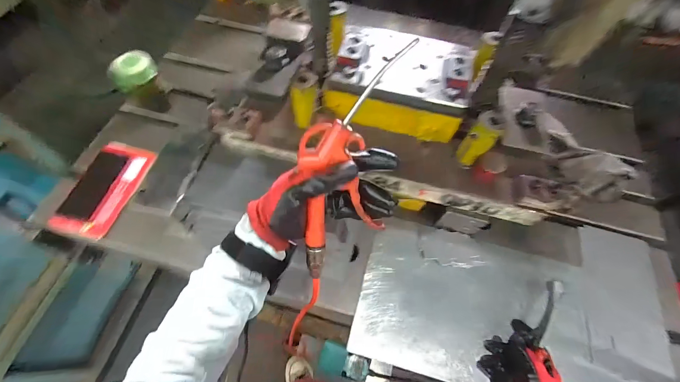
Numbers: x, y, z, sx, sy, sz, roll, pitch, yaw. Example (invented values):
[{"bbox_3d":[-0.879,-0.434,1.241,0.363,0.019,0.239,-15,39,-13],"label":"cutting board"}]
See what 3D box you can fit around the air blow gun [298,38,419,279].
[{"bbox_3d":[0.006,-0.012,0.300,0.096,0.262,0.043,16,26,6],"label":"air blow gun"}]

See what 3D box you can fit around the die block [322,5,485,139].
[{"bbox_3d":[0.111,-0.206,0.527,0.242,0.084,0.198,14,62,5],"label":"die block"}]

